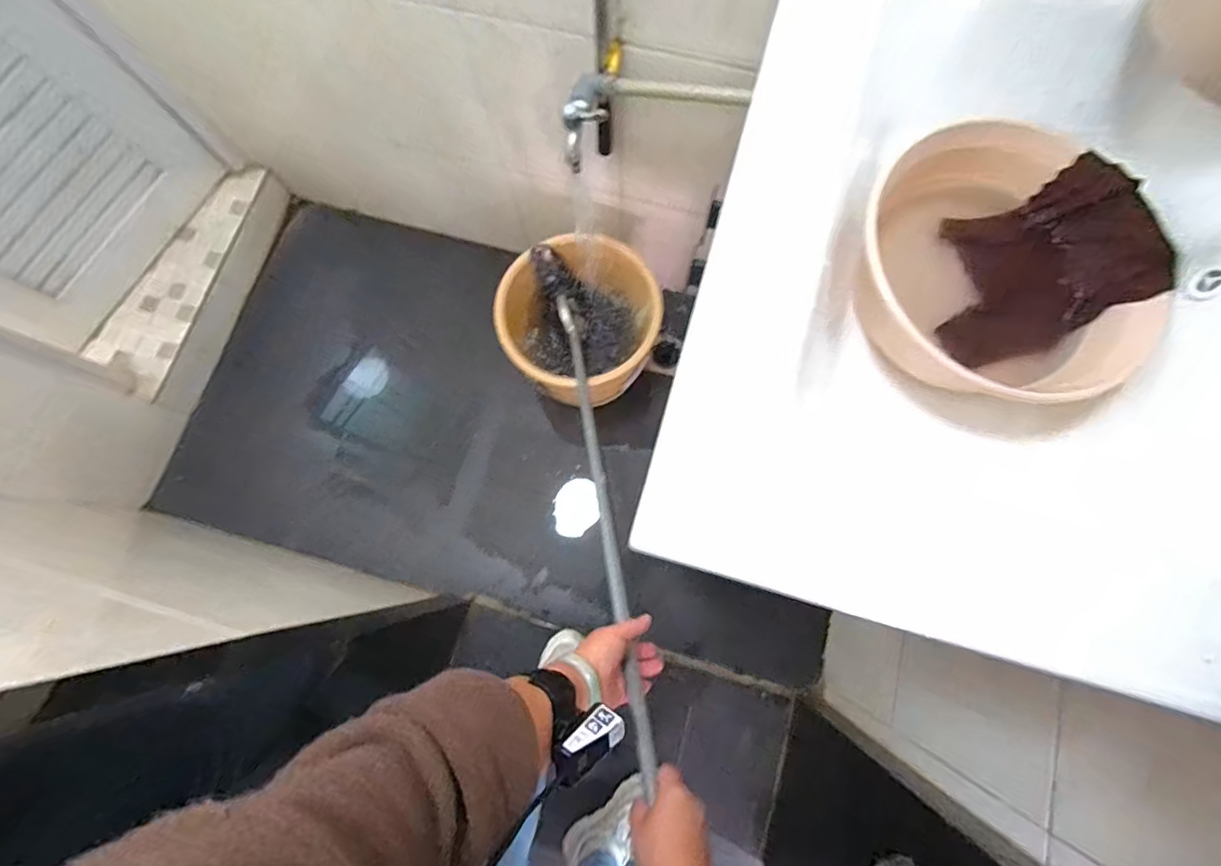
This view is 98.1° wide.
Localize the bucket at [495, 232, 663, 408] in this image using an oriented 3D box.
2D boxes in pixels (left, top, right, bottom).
[{"bbox_3d":[-0.061,-0.227,1.172,0.331,0.250,0.308,0,78,-1],"label":"bucket"}]

